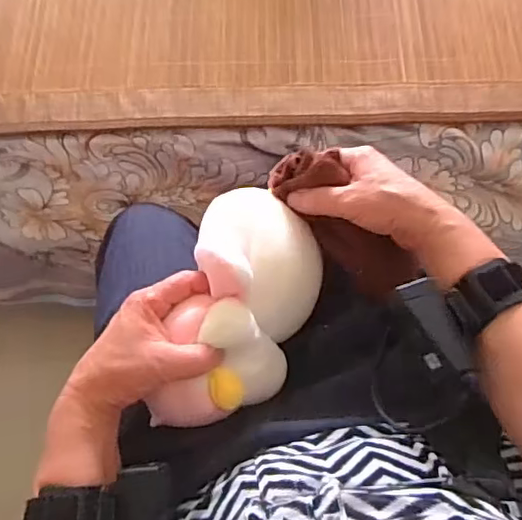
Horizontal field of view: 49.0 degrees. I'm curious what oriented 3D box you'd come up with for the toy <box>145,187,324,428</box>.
[{"bbox_3d":[-0.014,0.037,0.458,0.103,0.076,0.197,13,70,7],"label":"toy"}]

